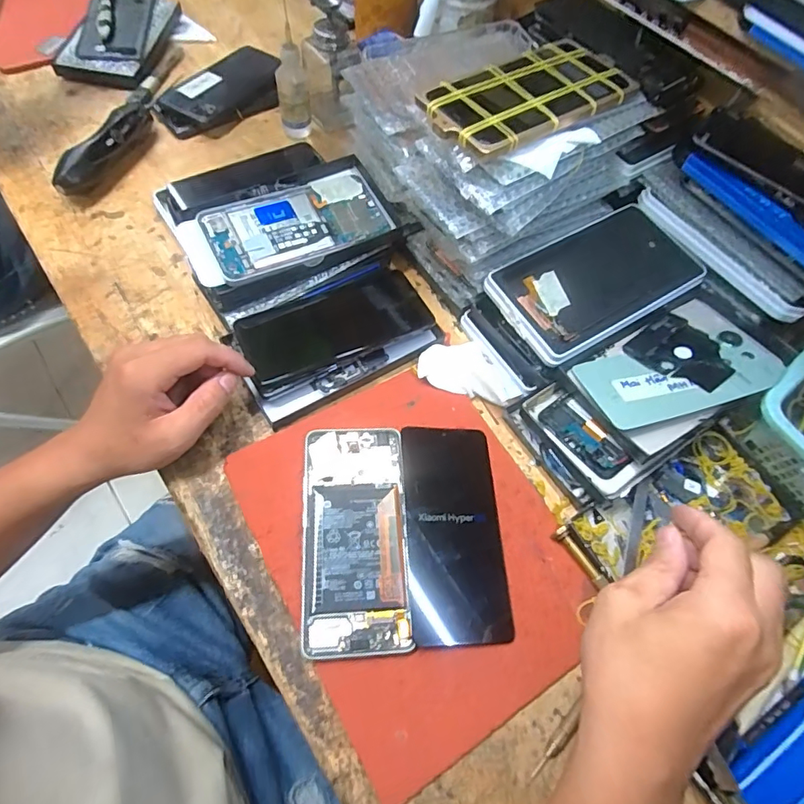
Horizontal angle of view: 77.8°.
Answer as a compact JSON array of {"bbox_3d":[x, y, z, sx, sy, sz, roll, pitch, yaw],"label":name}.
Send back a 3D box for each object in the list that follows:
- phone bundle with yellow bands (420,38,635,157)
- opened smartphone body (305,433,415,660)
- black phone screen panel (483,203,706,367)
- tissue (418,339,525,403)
[{"bbox_3d":[0.096,-0.234,0.383,0.159,0.021,0.082,-31,70,-17],"label":"phone bundle with yellow bands"},{"bbox_3d":[-0.033,0.093,0.357,0.071,0.009,0.157,-1,62,-6],"label":"opened smartphone body"},{"bbox_3d":[0.171,-0.108,0.438,0.179,0.015,0.101,-26,67,-17],"label":"black phone screen panel"},{"bbox_3d":[0.060,-0.031,0.437,0.086,0.017,0.055,12,62,2],"label":"tissue"}]

